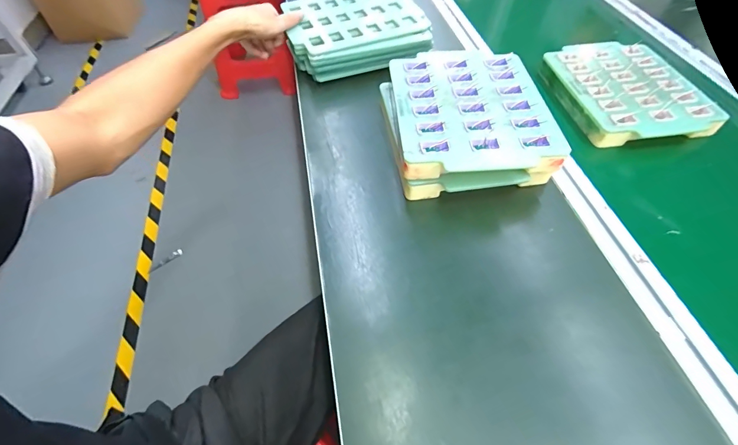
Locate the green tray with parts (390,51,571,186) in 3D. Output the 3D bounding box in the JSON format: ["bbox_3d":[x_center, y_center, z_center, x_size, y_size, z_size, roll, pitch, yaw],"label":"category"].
[{"bbox_3d":[0.119,-0.140,0.435,0.174,0.034,0.212,-4,55,-1],"label":"green tray with parts"}]

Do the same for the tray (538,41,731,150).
[{"bbox_3d":[0.383,-0.200,0.531,0.176,0.030,0.213,-9,55,-5],"label":"tray"}]

